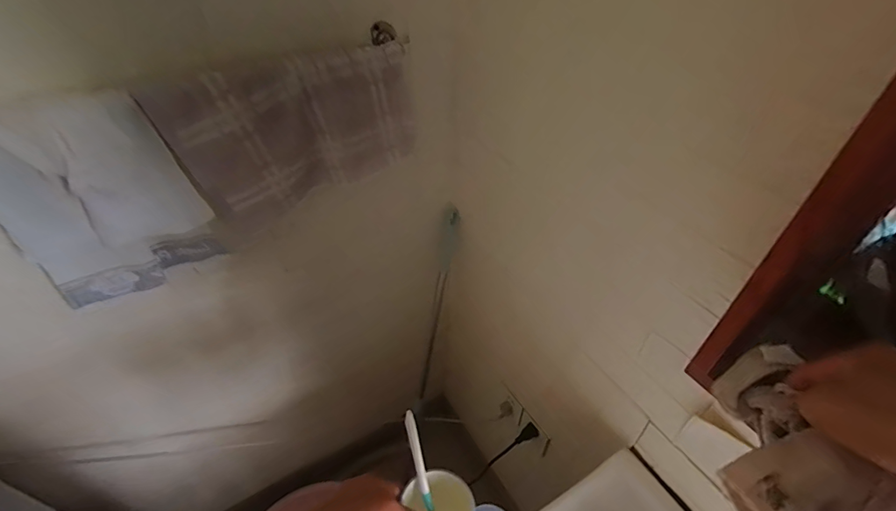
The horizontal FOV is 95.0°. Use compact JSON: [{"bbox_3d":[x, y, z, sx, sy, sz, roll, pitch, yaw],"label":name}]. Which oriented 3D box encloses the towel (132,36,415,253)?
[{"bbox_3d":[-0.208,-0.168,0.609,0.344,0.225,0.060,-26,48,-27],"label":"towel"}]

